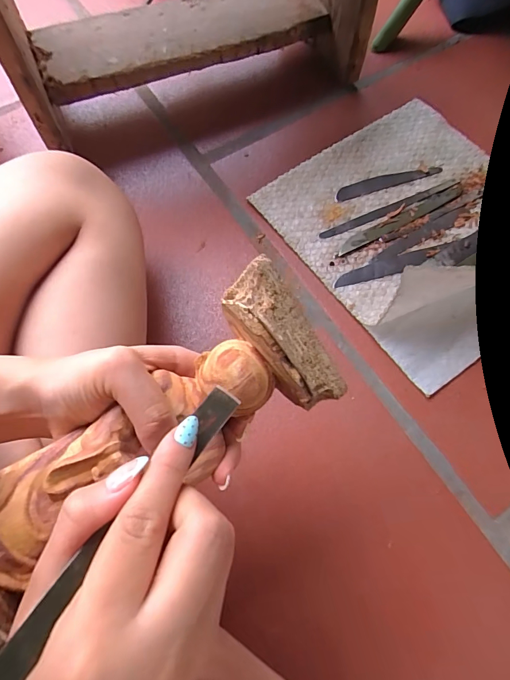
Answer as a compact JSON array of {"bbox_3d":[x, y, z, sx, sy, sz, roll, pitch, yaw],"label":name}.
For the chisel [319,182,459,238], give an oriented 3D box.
[{"bbox_3d":[0.162,-0.155,0.468,0.184,0.005,0.013,-24,67,-7],"label":"chisel"}]

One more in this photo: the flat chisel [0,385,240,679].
[{"bbox_3d":[-0.064,0.088,0.146,0.013,0.005,0.192,30,54,15],"label":"flat chisel"}]

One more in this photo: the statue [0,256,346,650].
[{"bbox_3d":[-0.089,0.082,0.178,0.294,0.062,0.081,-37,70,-12],"label":"statue"}]

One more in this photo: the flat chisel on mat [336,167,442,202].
[{"bbox_3d":[0.165,-0.198,0.484,0.139,0.004,0.024,-16,67,-4],"label":"flat chisel on mat"}]

